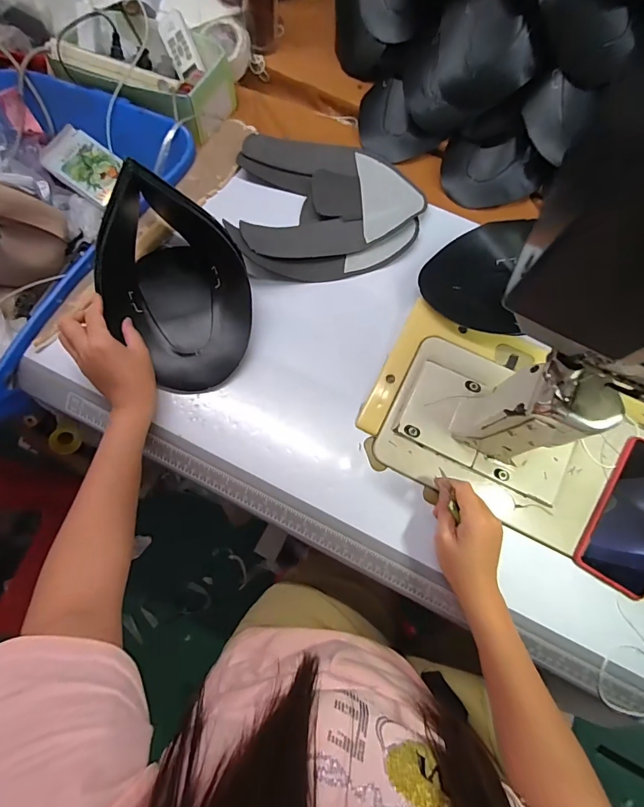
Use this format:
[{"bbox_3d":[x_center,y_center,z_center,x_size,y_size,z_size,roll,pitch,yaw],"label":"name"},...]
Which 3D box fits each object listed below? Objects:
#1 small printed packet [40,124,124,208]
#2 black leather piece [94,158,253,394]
[{"bbox_3d":[-0.426,-0.429,0.755,0.126,0.008,0.097,33,82,-10],"label":"small printed packet"},{"bbox_3d":[-0.175,-0.148,0.499,0.158,0.103,0.241,-26,73,-9],"label":"black leather piece"}]

